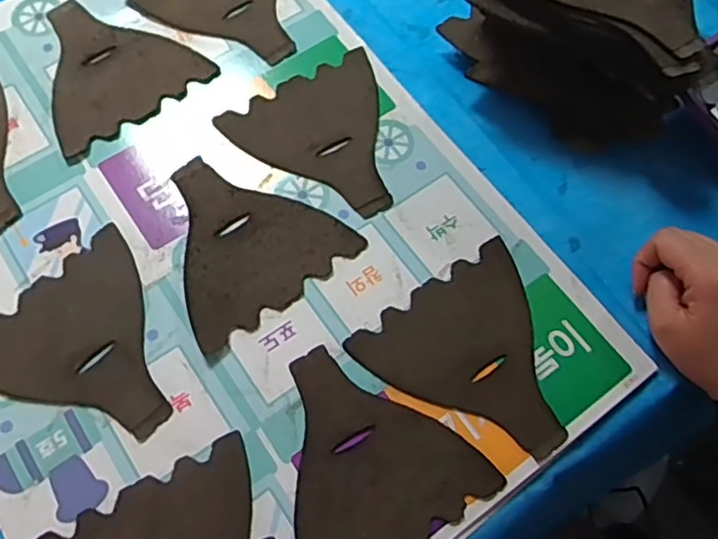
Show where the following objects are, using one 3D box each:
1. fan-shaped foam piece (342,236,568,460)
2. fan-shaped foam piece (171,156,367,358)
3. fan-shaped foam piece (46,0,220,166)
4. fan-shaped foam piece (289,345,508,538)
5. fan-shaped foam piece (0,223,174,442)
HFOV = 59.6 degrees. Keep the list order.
[{"bbox_3d":[0.083,0.062,0.416,0.126,0.006,0.130,-33,73,-14],"label":"fan-shaped foam piece"},{"bbox_3d":[-0.086,-0.027,0.442,0.126,0.008,0.128,-37,74,-15],"label":"fan-shaped foam piece"},{"bbox_3d":[-0.201,-0.165,0.495,0.124,0.004,0.130,-36,74,-15],"label":"fan-shaped foam piece"},{"bbox_3d":[0.000,0.111,0.390,0.127,0.004,0.130,-28,72,-12],"label":"fan-shaped foam piece"},{"bbox_3d":[-0.175,0.054,0.410,0.131,0.004,0.125,42,73,13],"label":"fan-shaped foam piece"}]

